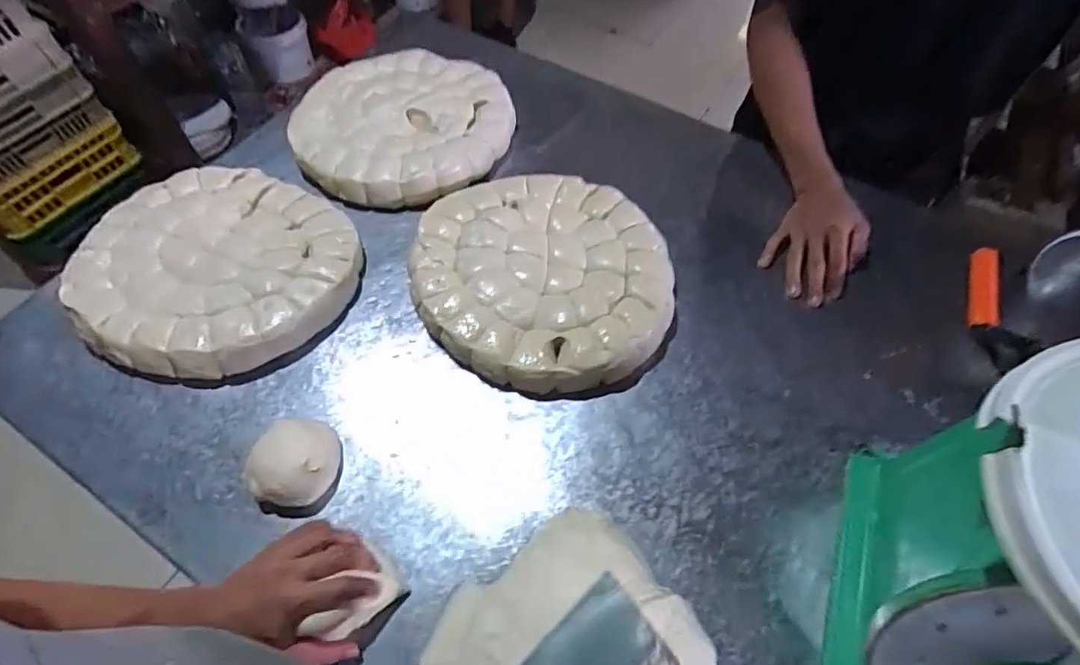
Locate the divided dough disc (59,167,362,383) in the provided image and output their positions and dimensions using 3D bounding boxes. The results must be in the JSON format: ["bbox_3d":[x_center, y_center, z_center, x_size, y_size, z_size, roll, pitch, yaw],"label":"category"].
[{"bbox_3d":[-0.402,-0.083,0.697,0.306,0.048,0.311,-1,60,1],"label":"divided dough disc"}]

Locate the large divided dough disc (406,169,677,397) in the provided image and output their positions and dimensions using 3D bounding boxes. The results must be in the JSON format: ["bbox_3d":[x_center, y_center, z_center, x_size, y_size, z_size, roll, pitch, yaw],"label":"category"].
[{"bbox_3d":[0.003,-0.077,0.699,0.304,0.046,0.311,-1,60,1],"label":"large divided dough disc"}]

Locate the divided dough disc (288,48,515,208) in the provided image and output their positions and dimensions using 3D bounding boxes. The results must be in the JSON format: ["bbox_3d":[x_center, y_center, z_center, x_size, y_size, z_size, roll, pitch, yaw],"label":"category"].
[{"bbox_3d":[-0.202,-0.326,0.840,0.302,0.052,0.317,-1,60,1],"label":"divided dough disc"}]

